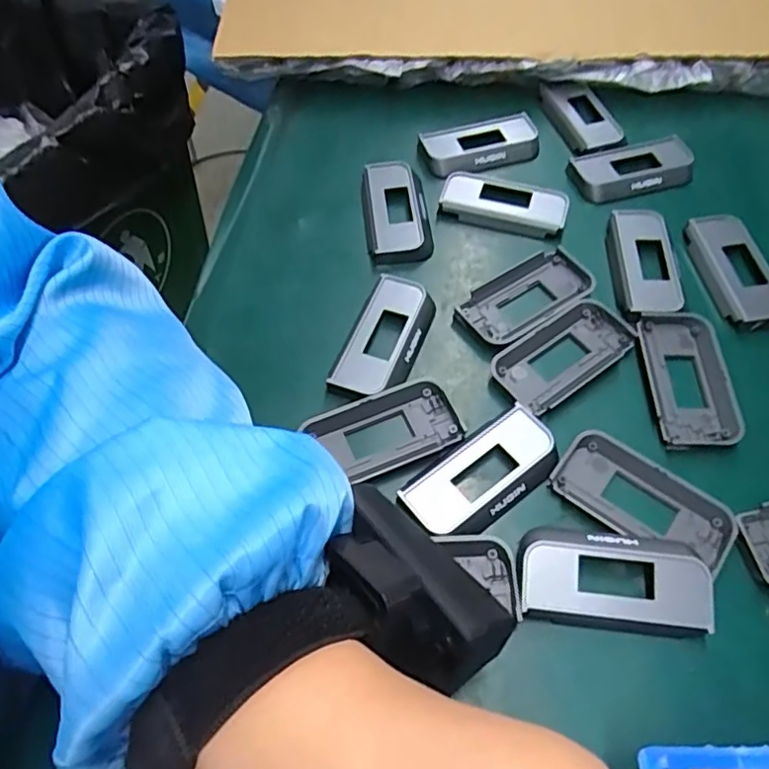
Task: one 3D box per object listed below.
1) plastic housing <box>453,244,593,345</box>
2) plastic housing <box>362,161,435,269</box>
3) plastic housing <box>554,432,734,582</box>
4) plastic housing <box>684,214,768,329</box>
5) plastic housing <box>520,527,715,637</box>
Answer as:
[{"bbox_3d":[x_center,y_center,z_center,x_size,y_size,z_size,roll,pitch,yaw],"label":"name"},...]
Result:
[{"bbox_3d":[0.077,-0.047,0.330,0.075,0.012,0.037,-29,65,-17],"label":"plastic housing"},{"bbox_3d":[0.007,-0.103,0.360,0.037,0.010,0.071,-5,60,-5],"label":"plastic housing"},{"bbox_3d":[0.114,0.051,0.269,0.075,0.008,0.035,33,64,16],"label":"plastic housing"},{"bbox_3d":[0.192,-0.064,0.334,0.033,0.007,0.071,-5,60,-5],"label":"plastic housing"},{"bbox_3d":[0.093,0.079,0.250,0.074,0.014,0.037,6,60,2],"label":"plastic housing"}]

